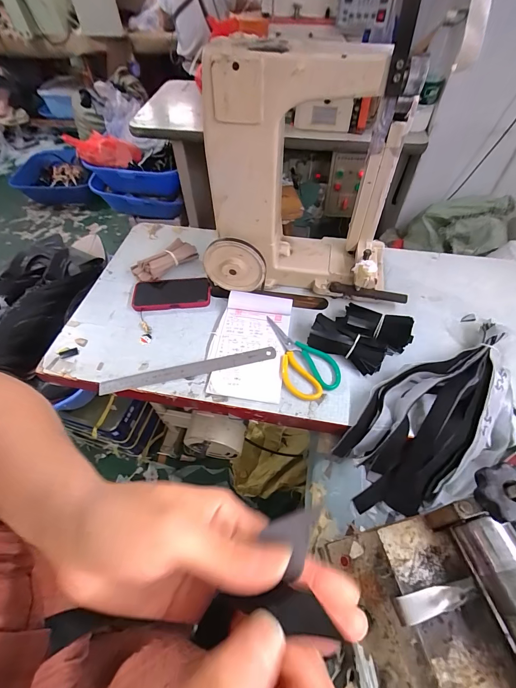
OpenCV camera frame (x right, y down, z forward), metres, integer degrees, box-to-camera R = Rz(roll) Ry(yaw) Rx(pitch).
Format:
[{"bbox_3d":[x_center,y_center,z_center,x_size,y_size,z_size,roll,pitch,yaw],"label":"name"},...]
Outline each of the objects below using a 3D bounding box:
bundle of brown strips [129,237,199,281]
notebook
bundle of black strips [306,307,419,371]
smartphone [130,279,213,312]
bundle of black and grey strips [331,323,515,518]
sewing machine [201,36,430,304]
[{"bbox_3d":[-0.216,-0.192,0.742,0.146,0.051,0.060,-33,61,-20],"label":"bundle of brown strips"},{"bbox_3d":[-0.016,-0.005,0.620,0.140,0.021,0.230,7,56,6],"label":"notebook"},{"bbox_3d":[0.164,0.000,0.599,0.145,0.043,0.065,25,60,18],"label":"bundle of black strips"},{"bbox_3d":[-0.191,-0.110,0.704,0.168,0.014,0.082,-5,55,-2],"label":"smartphone"},{"bbox_3d":[0.317,0.130,0.539,0.380,0.114,0.190,-25,58,-15],"label":"bundle of black and grey strips"},{"bbox_3d":[0.101,-0.270,0.576,0.387,0.389,0.160,0,55,2],"label":"sewing machine"}]

